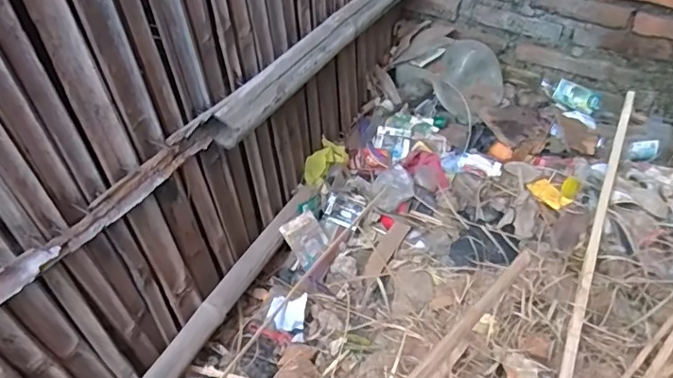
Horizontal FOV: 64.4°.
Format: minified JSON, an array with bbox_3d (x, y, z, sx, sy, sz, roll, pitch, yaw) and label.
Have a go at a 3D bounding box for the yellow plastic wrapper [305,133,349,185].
[{"bbox_3d":[-0.024,-0.050,1.089,0.074,0.079,0.086,30,51,30],"label":"yellow plastic wrapper"}]

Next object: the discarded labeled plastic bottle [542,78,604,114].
[{"bbox_3d":[0.543,-0.218,1.241,0.136,0.052,0.054,23,48,25],"label":"discarded labeled plastic bottle"}]

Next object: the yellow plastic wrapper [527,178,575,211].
[{"bbox_3d":[0.424,0.010,1.069,0.045,0.011,0.082,-23,47,-21],"label":"yellow plastic wrapper"}]

